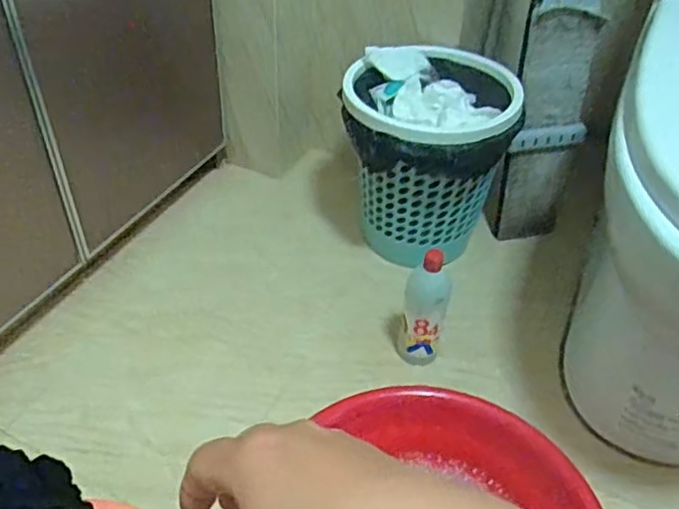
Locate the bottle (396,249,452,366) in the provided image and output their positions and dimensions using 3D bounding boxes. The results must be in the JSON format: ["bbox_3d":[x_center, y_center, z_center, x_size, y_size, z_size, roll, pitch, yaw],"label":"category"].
[{"bbox_3d":[0.119,0.076,0.883,0.062,0.192,0.053,10,45,6],"label":"bottle"}]

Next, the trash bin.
[{"bbox_3d":[0.133,-0.149,1.053,0.267,0.292,0.235,13,43,9],"label":"trash bin"}]

